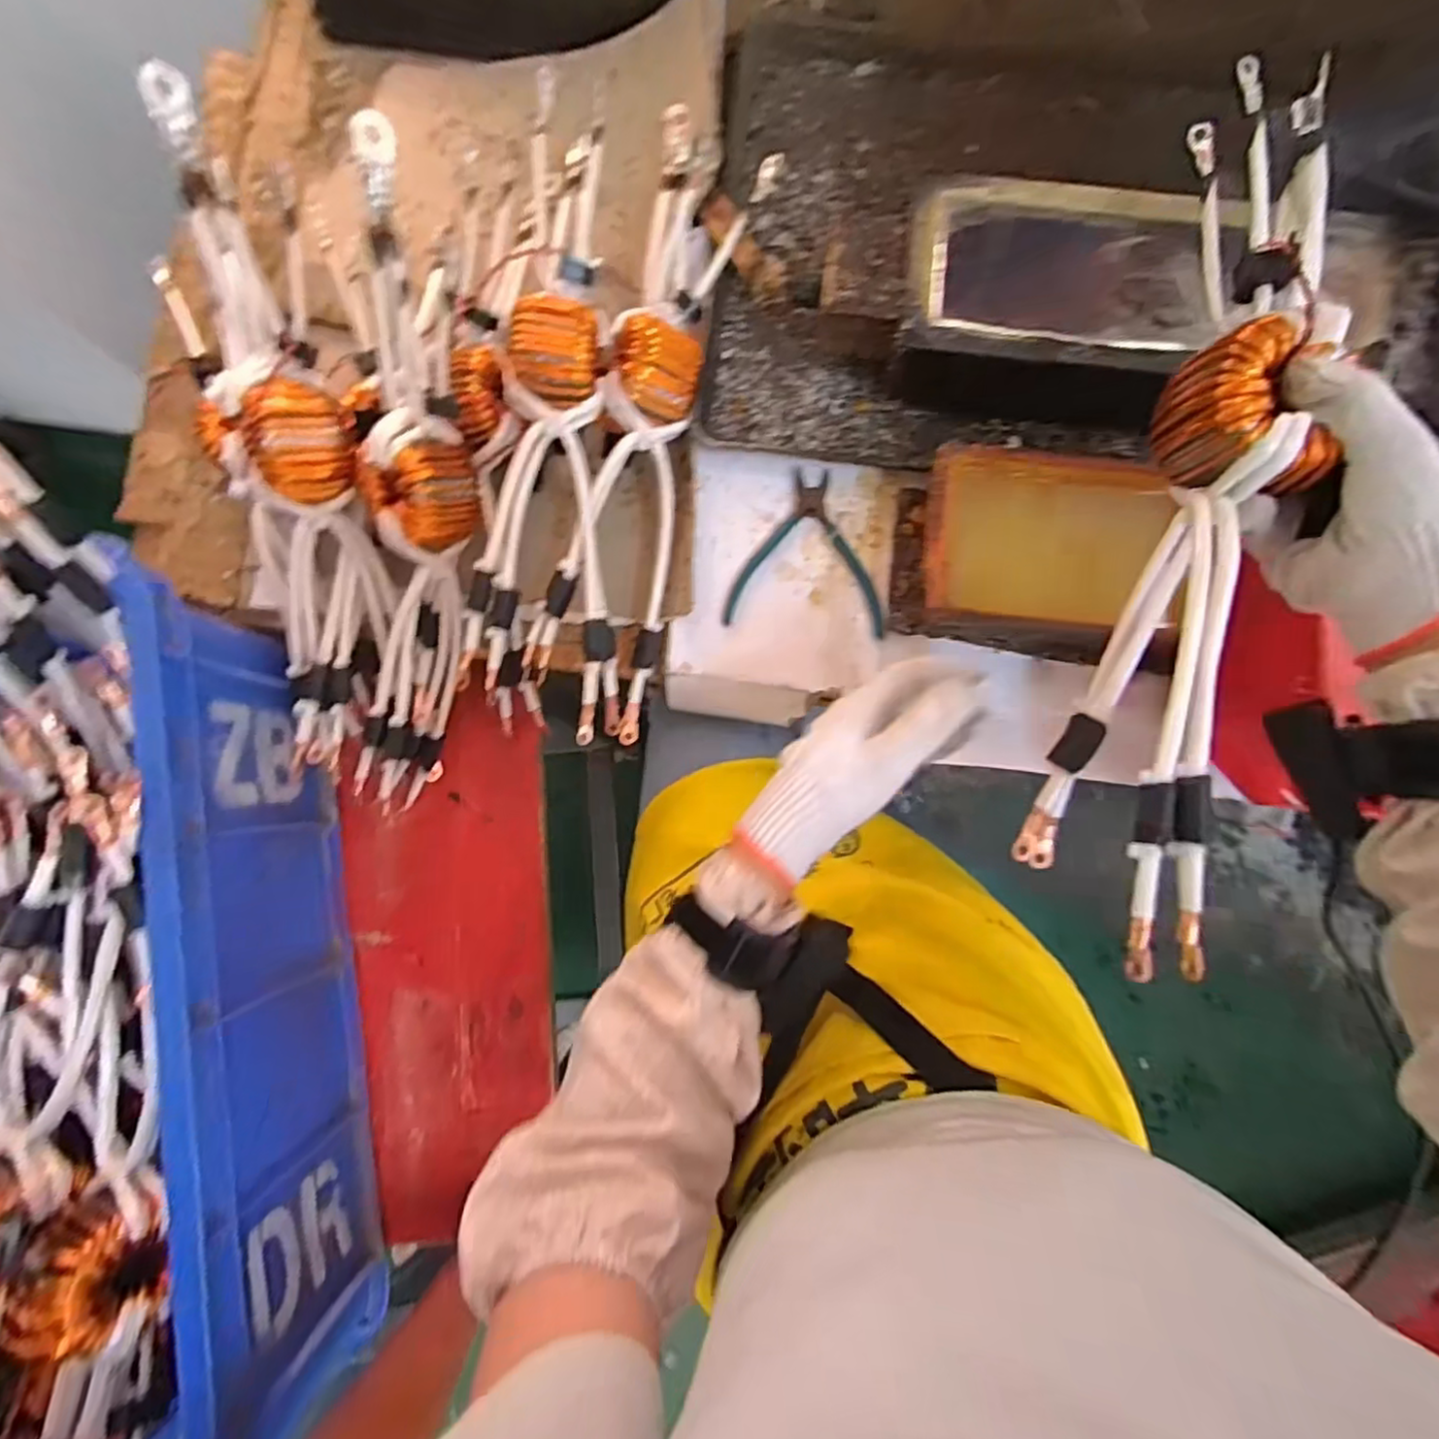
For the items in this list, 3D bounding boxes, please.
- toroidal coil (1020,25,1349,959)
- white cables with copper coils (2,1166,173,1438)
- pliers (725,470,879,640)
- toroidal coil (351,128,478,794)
[{"bbox_3d":[0.249,-0.113,0.357,0.065,0.090,0.462,15,86,5],"label":"toroidal coil"},{"bbox_3d":[-0.377,0.413,0.356,0.074,0.088,0.279,8,83,2],"label":"white cables with copper coils"},{"bbox_3d":[0.071,-0.135,0.535,0.123,0.012,0.130,5,83,1],"label":"pliers"},{"bbox_3d":[-0.227,-0.133,0.498,0.071,0.077,0.444,13,113,4],"label":"toroidal coil"}]

